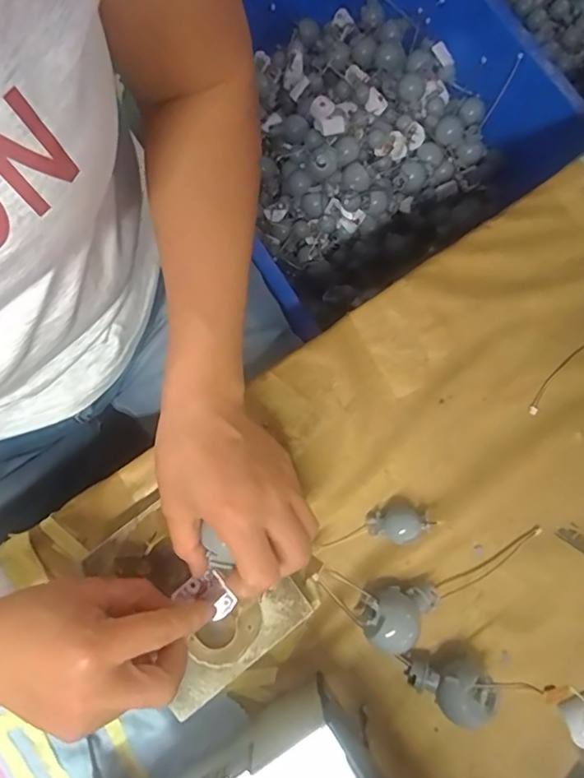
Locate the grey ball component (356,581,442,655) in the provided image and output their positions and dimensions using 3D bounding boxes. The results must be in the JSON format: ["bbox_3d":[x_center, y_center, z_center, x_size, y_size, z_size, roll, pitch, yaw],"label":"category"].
[{"bbox_3d":[0.069,0.147,0.346,0.050,0.028,0.037,-3,79,-2],"label":"grey ball component"}]

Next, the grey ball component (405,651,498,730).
[{"bbox_3d":[0.099,0.183,0.335,0.047,0.030,0.033,34,80,5],"label":"grey ball component"}]

